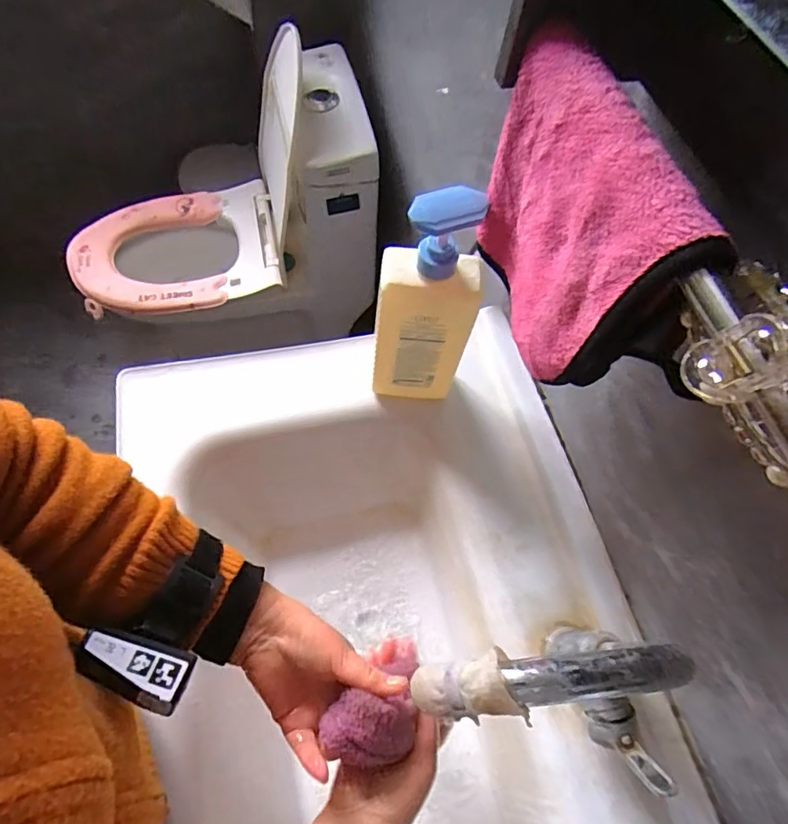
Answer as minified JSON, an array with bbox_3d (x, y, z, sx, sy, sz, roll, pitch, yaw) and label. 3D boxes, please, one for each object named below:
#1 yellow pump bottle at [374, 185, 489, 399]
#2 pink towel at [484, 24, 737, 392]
[{"bbox_3d":[0.027,-0.096,0.481,0.096,0.245,0.053,8,64,1],"label":"yellow pump bottle"},{"bbox_3d":[0.105,-0.111,0.321,0.048,0.146,0.191,-18,66,-11],"label":"pink towel"}]

